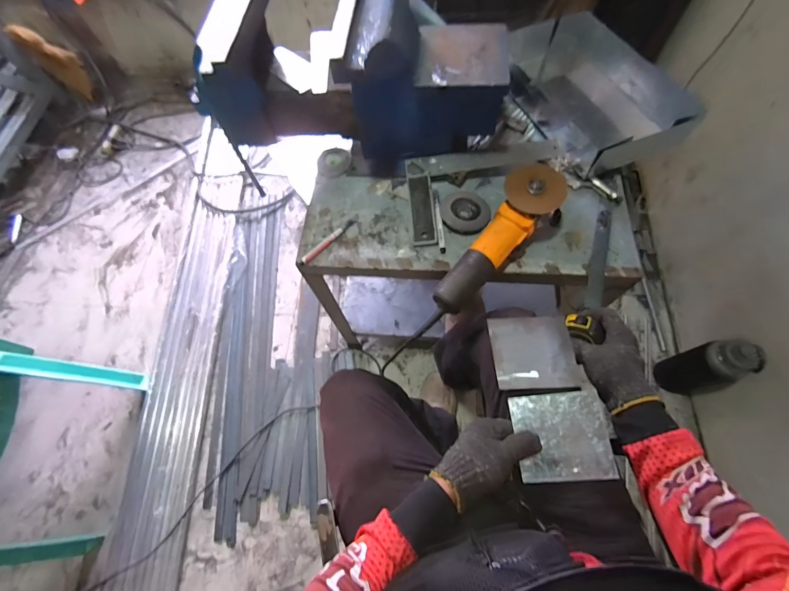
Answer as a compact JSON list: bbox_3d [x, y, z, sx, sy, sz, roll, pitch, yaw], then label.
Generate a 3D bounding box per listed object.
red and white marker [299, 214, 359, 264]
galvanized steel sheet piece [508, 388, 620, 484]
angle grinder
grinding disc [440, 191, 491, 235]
[{"bbox_3d":[-0.123,-0.106,0.686,0.015,0.009,0.142,41,74,18],"label":"red and white marker"},{"bbox_3d":[0.211,0.177,0.457,0.108,0.010,0.104,-9,71,10],"label":"galvanized steel sheet piece"},{"bbox_3d":[0.170,-0.082,0.611,0.094,0.076,0.299,39,89,16],"label":"angle grinder"},{"bbox_3d":[0.134,-0.157,0.683,0.091,0.016,0.086,-1,66,3],"label":"grinding disc"}]

